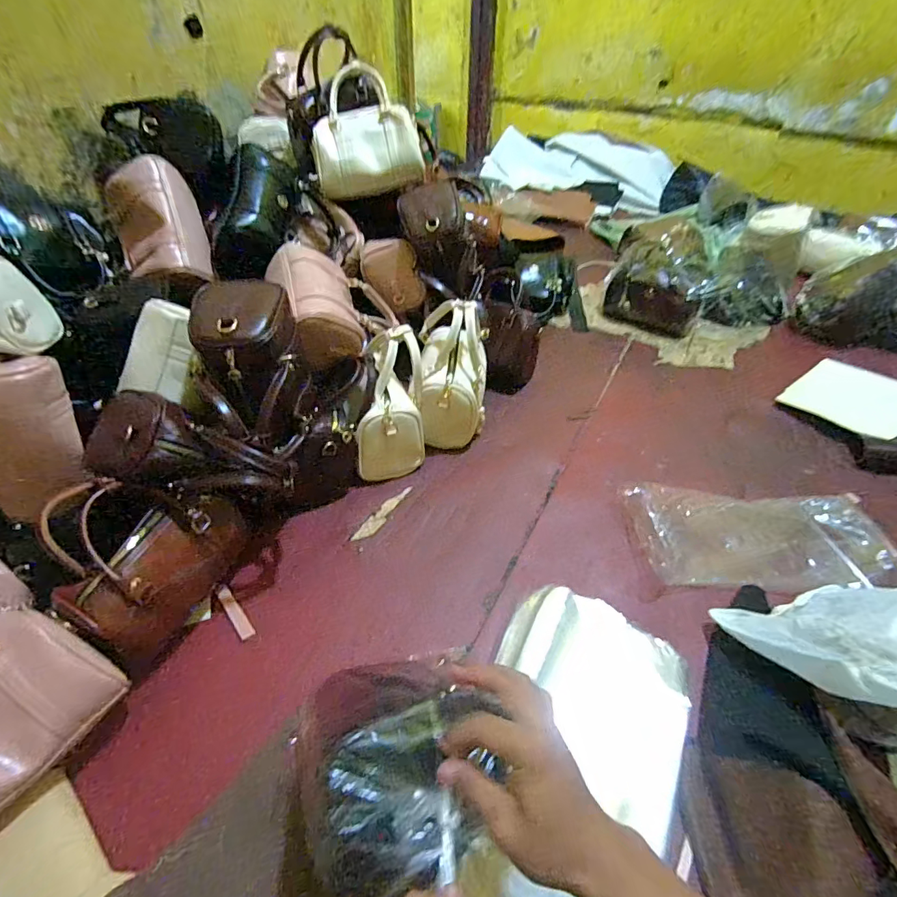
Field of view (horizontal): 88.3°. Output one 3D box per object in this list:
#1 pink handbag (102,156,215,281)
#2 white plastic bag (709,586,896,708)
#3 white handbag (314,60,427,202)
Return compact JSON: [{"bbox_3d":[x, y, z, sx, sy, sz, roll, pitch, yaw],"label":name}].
[{"bbox_3d":[-0.551,-0.403,0.878,0.154,0.229,0.130,-17,0,16],"label":"pink handbag"},{"bbox_3d":[0.476,0.201,0.520,0.206,0.058,0.247,-22,16,-18],"label":"white plastic bag"},{"bbox_3d":[-0.172,-0.664,0.999,0.228,0.250,0.120,-5,1,1],"label":"white handbag"}]

